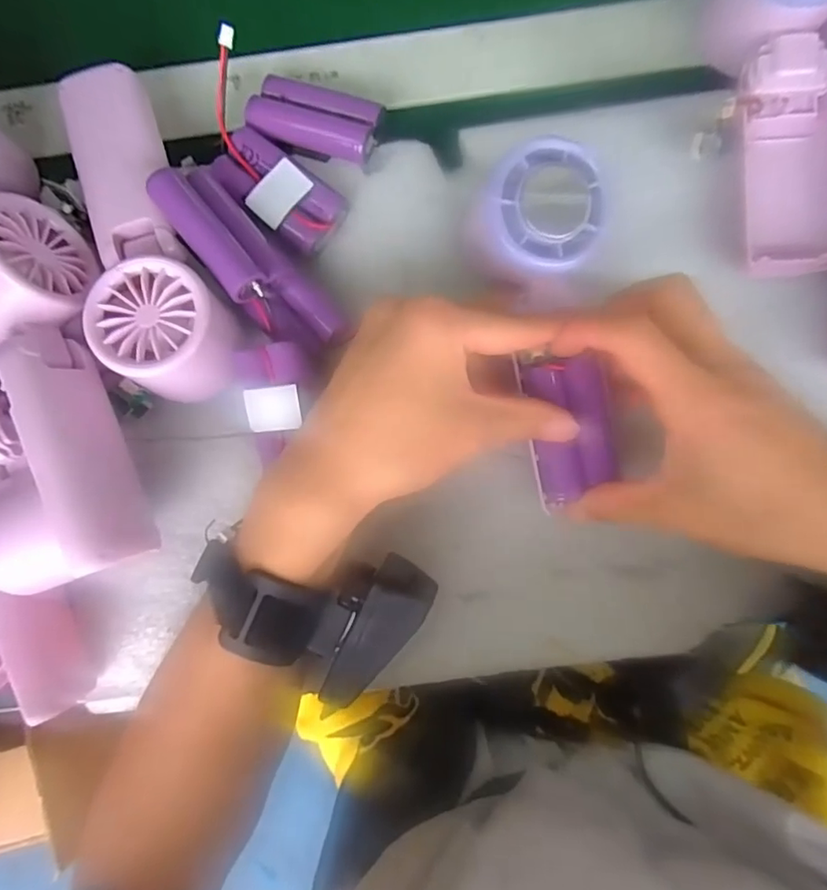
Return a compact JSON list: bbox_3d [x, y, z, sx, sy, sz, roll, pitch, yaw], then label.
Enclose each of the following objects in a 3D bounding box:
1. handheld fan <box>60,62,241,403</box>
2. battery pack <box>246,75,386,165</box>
[{"bbox_3d":[-0.132,-0.102,0.258,0.053,0.044,0.164,-25,87,2],"label":"handheld fan"},{"bbox_3d":[-0.051,-0.170,0.287,0.064,0.014,0.033,14,88,4],"label":"battery pack"}]

